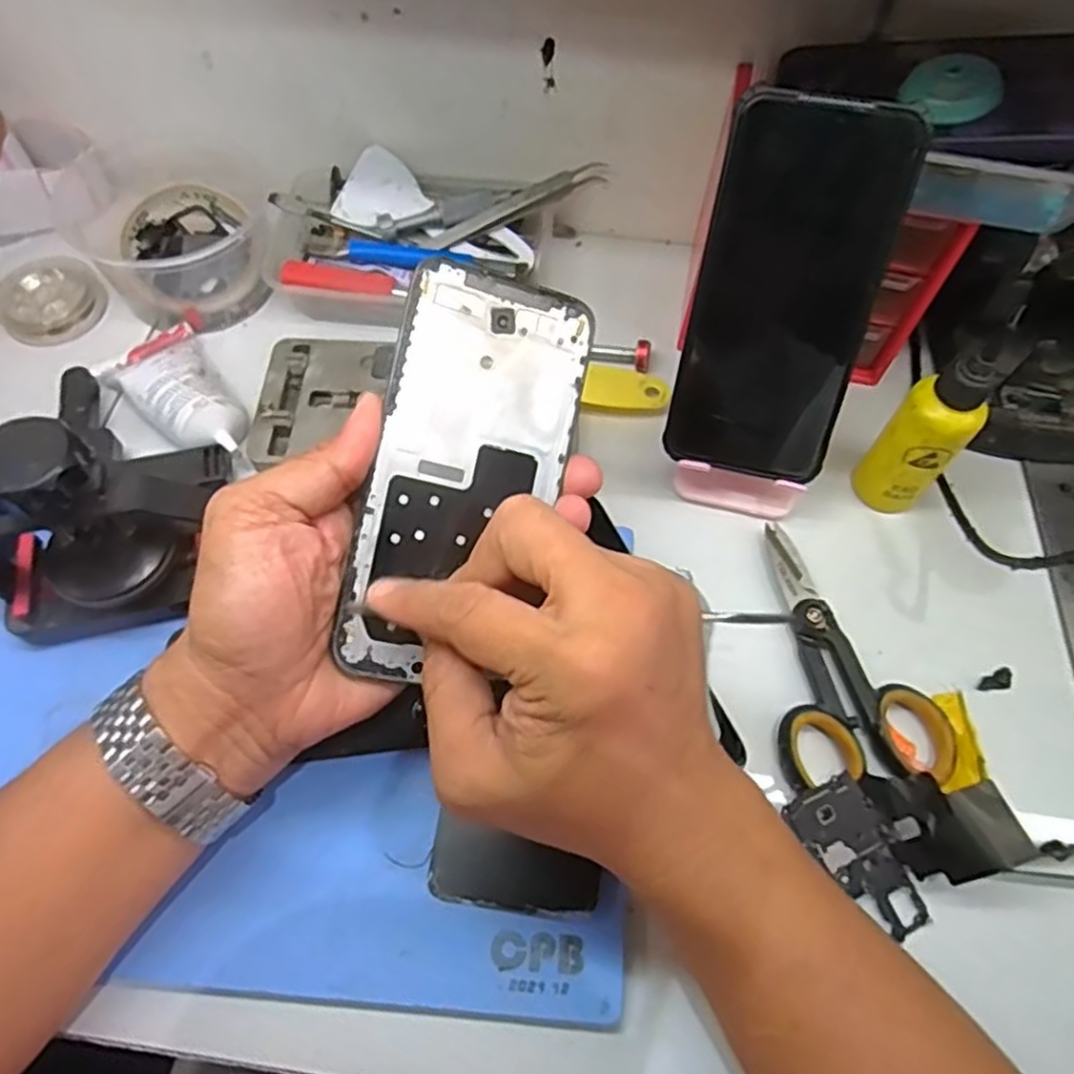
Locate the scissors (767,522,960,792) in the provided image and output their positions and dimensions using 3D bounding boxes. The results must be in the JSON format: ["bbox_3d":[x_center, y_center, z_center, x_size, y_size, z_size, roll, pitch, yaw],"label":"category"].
[{"bbox_3d":[0.148,0.053,0.359,0.077,0.020,0.128,-2,61,-2],"label":"scissors"}]

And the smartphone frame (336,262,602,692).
[{"bbox_3d":[-0.026,-0.023,0.287,0.071,0.004,0.157,15,87,-18],"label":"smartphone frame"}]

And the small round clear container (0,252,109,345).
[{"bbox_3d":[-0.300,-0.146,0.459,0.052,0.023,0.058,37,67,18],"label":"small round clear container"}]

